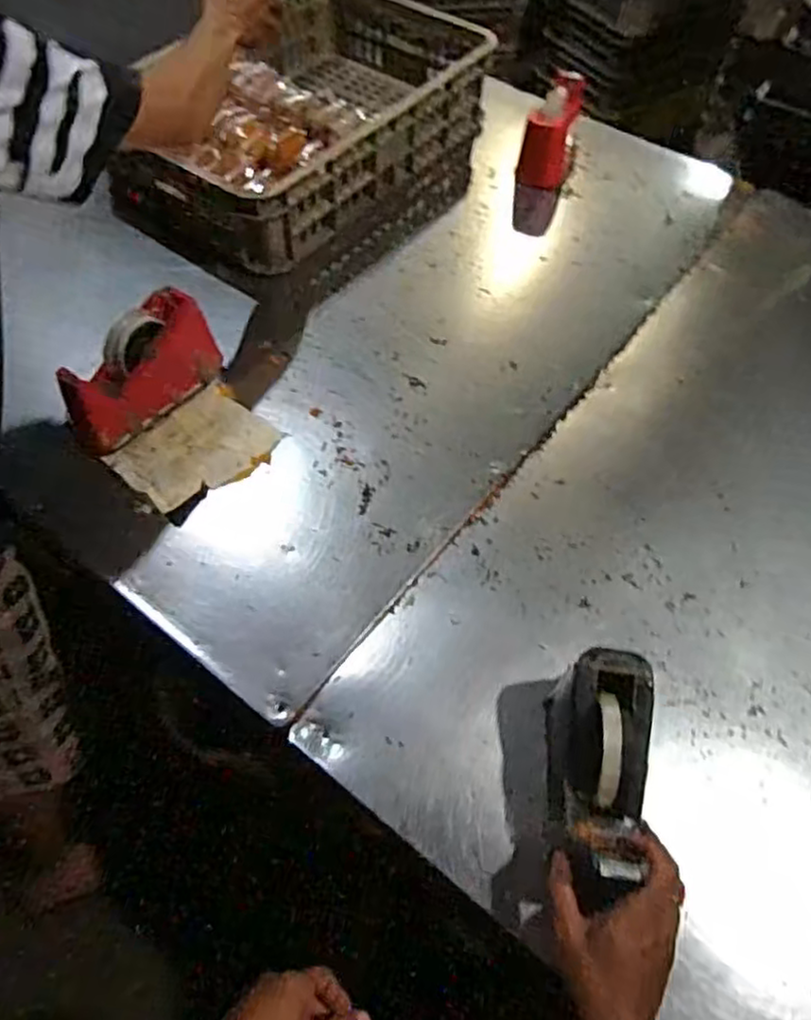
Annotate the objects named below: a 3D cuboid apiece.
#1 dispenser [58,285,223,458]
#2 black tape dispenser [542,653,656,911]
[{"bbox_3d":[-0.328,-0.167,0.871,0.079,0.118,0.212,32,60,17],"label":"dispenser"},{"bbox_3d":[0.175,0.230,0.617,0.074,0.108,0.187,5,58,1],"label":"black tape dispenser"}]

